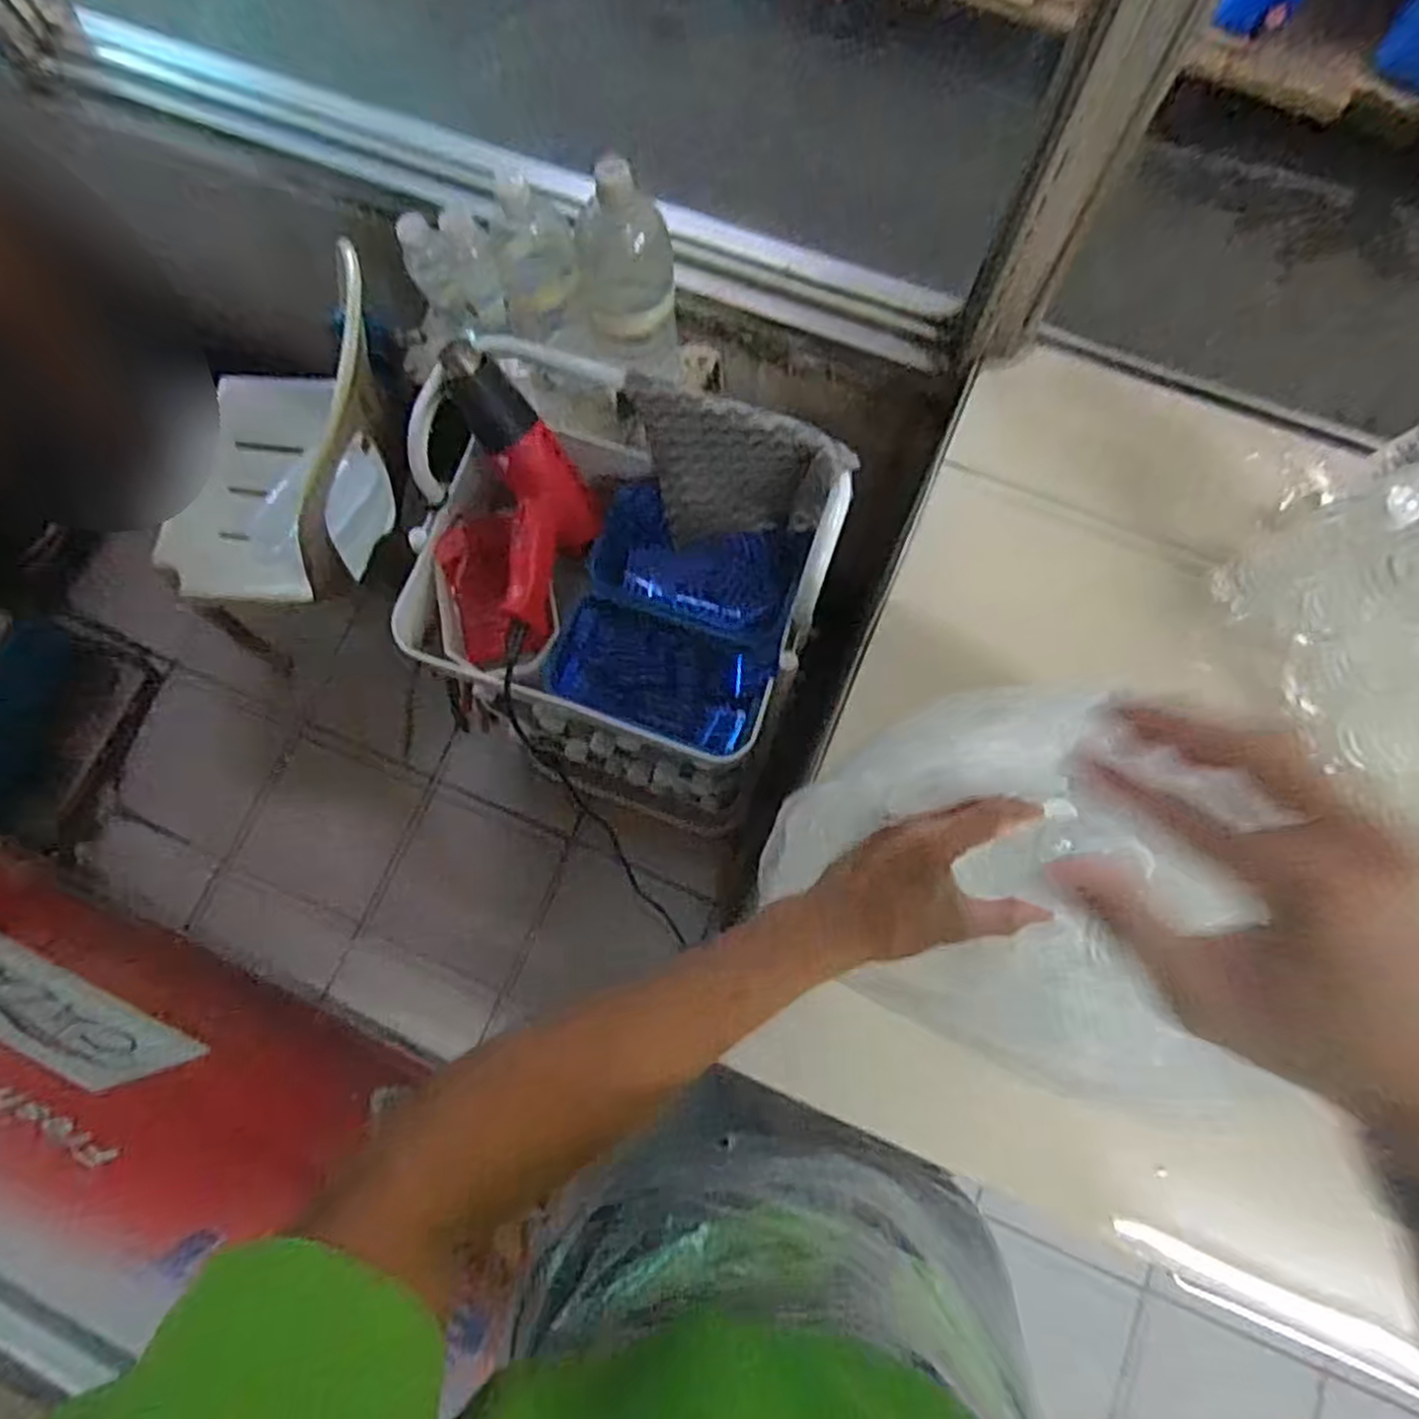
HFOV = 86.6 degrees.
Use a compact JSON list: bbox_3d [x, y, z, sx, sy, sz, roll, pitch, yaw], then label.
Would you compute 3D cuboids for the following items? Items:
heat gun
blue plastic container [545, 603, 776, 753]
[{"bbox_3d":[-0.177,-0.219,0.765,0.136,0.091,0.278,-12,106,-1],"label":"heat gun"},{"bbox_3d":[-0.055,-0.040,0.787,0.223,0.048,0.130,16,78,5],"label":"blue plastic container"}]

